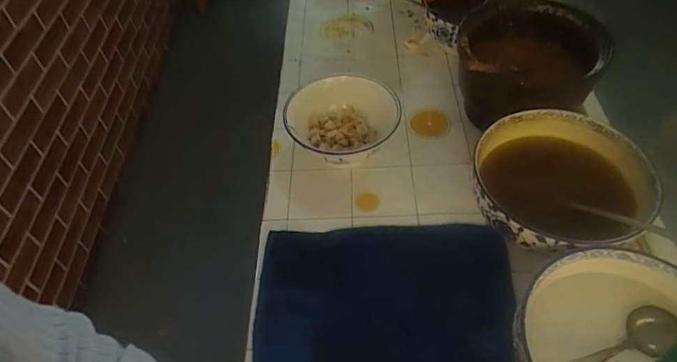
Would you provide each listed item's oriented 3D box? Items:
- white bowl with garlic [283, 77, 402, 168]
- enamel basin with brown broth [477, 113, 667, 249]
[{"bbox_3d":[0.007,-0.098,0.793,0.180,0.102,0.187,-3,52,3],"label":"white bowl with garlic"},{"bbox_3d":[0.304,0.015,0.675,0.235,0.100,0.225,-3,52,3],"label":"enamel basin with brown broth"}]

